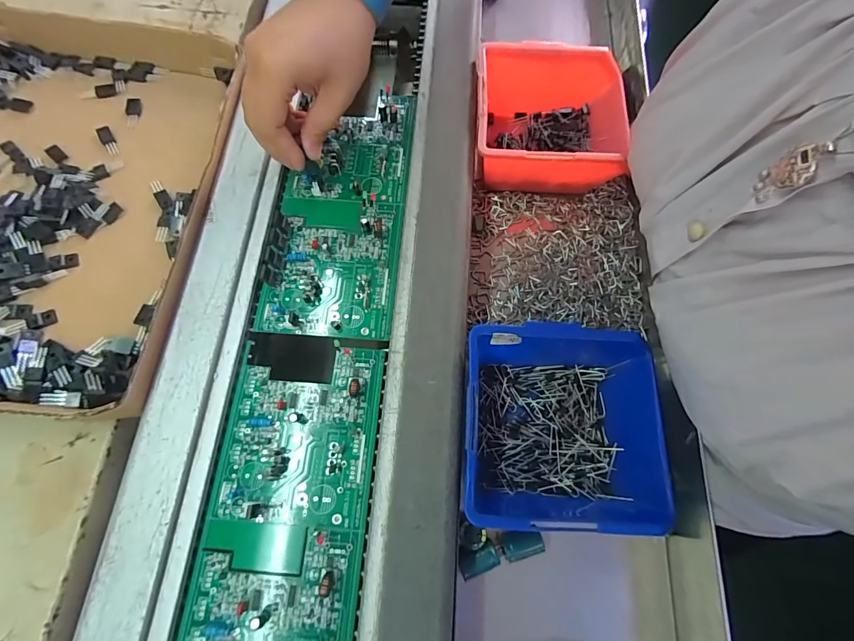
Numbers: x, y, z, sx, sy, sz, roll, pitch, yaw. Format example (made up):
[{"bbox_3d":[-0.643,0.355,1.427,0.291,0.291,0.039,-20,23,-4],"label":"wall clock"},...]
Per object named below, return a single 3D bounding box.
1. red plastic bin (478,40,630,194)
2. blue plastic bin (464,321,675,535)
[{"bbox_3d":[0.105,-0.173,0.345,0.121,0.063,0.117,2,73,3],"label":"red plastic bin"},{"bbox_3d":[0.091,0.069,0.265,0.129,0.070,0.118,4,73,3],"label":"blue plastic bin"}]

